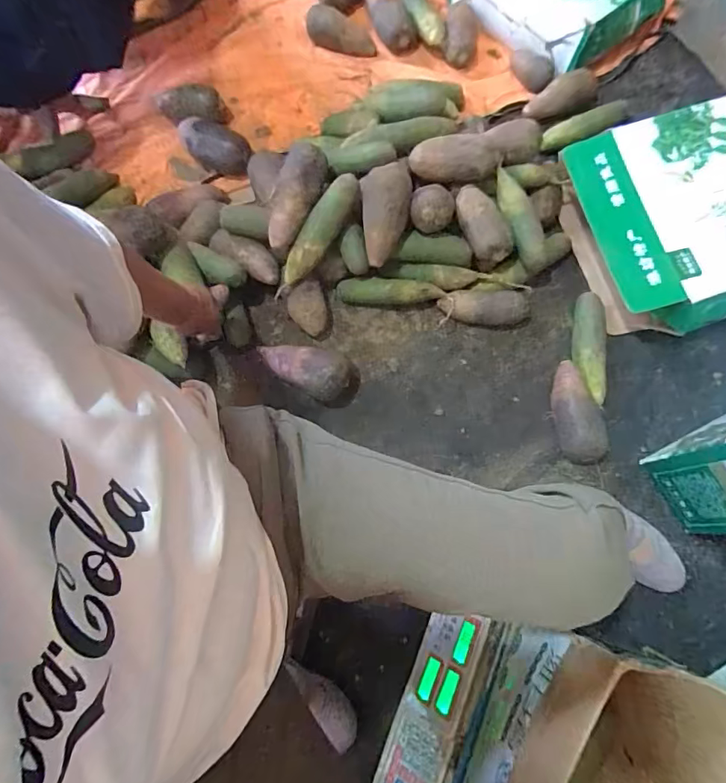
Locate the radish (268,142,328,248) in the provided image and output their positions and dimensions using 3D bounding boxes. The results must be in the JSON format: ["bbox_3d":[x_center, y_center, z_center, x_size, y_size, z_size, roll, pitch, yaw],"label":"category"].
[{"bbox_3d":[-0.116,-0.332,0.802,0.059,0.052,0.177,21,87,6],"label":"radish"}]

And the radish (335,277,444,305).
[{"bbox_3d":[0.050,-0.185,0.878,0.197,0.044,0.042,3,74,1],"label":"radish"}]

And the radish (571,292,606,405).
[{"bbox_3d":[0.407,-0.078,0.853,0.061,0.045,0.210,4,74,2],"label":"radish"}]

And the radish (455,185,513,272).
[{"bbox_3d":[0.212,-0.294,0.839,0.061,0.059,0.145,-17,74,-4],"label":"radish"}]

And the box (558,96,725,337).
[{"bbox_3d":[0.578,-0.306,0.854,0.325,0.165,0.374,-13,74,-3],"label":"box"}]

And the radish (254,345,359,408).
[{"bbox_3d":[-0.098,-0.033,0.832,0.187,0.073,0.090,9,74,3],"label":"radish"}]

